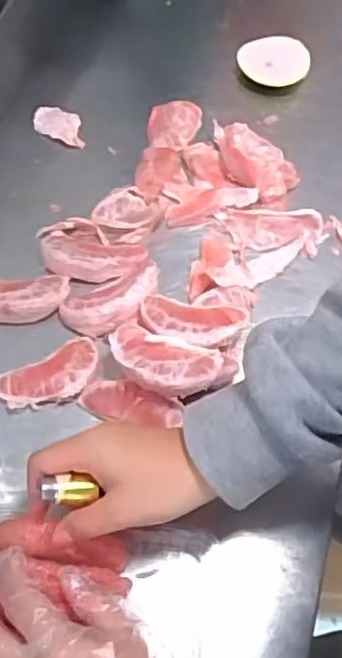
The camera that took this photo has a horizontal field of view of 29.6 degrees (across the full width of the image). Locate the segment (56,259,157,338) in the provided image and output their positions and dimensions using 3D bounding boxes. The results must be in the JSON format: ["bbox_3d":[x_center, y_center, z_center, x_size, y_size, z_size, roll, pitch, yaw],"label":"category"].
[{"bbox_3d":[-0.053,-0.029,0.578,0.092,0.027,0.057,-16,61,-11],"label":"segment"}]

